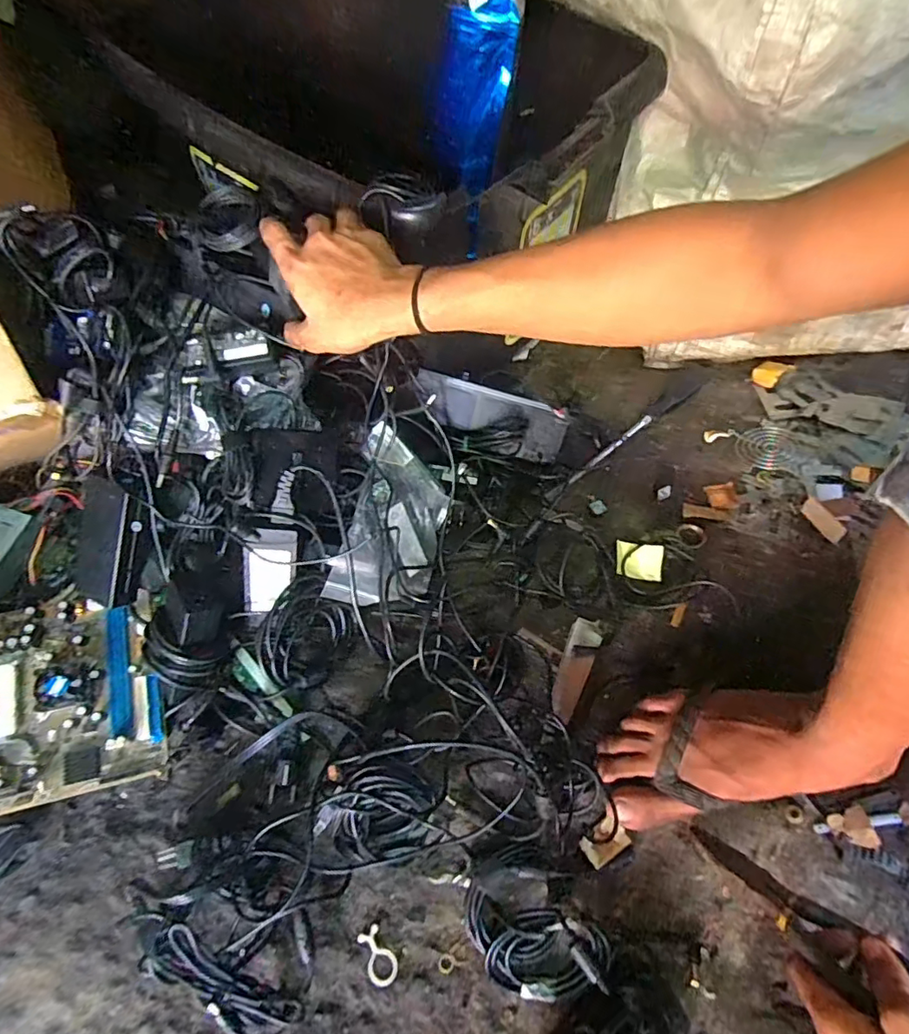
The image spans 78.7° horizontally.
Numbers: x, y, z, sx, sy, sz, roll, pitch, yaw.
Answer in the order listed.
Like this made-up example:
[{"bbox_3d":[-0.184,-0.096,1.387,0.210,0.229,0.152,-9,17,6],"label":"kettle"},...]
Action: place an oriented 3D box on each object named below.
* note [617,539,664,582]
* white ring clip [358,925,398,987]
[{"bbox_3d":[0.199,0.046,0.594,0.048,0.006,0.041,8,60,9],"label":"note"},{"bbox_3d":[-0.061,0.352,0.444,0.023,0.006,0.041,-27,61,-12],"label":"white ring clip"}]

